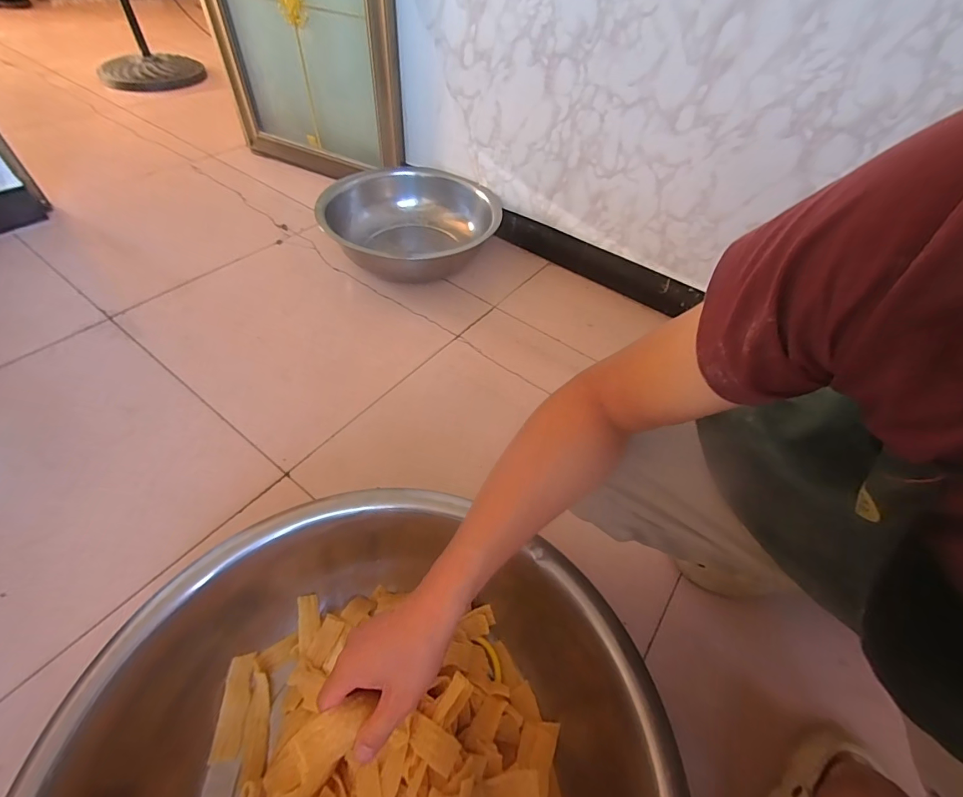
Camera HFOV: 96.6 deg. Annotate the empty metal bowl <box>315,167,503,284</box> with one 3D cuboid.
[{"bbox_3d":[-0.187,-0.450,1.133,0.408,0.135,0.411,3,51,-3],"label":"empty metal bowl"}]

